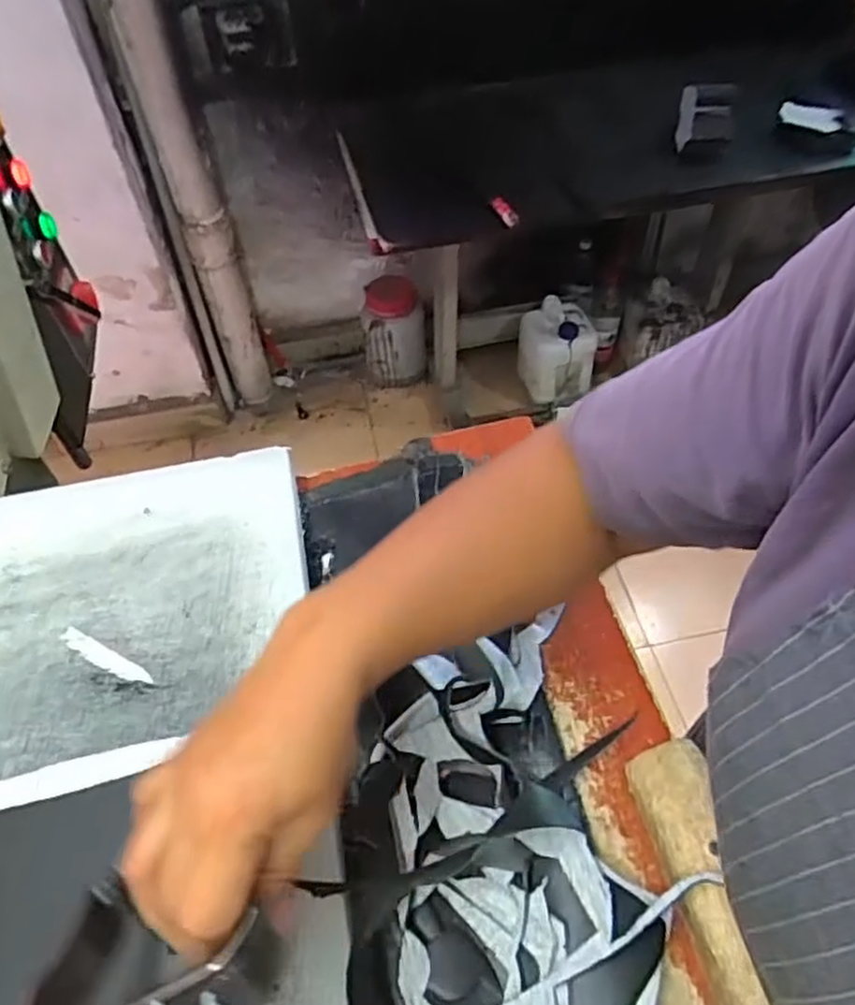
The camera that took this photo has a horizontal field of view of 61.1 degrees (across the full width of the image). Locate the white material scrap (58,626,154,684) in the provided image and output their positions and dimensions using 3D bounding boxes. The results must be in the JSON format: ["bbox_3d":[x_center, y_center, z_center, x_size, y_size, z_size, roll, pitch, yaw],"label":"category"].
[{"bbox_3d":[-0.219,0.105,0.491,0.075,0.006,0.012,24,59,19],"label":"white material scrap"}]

